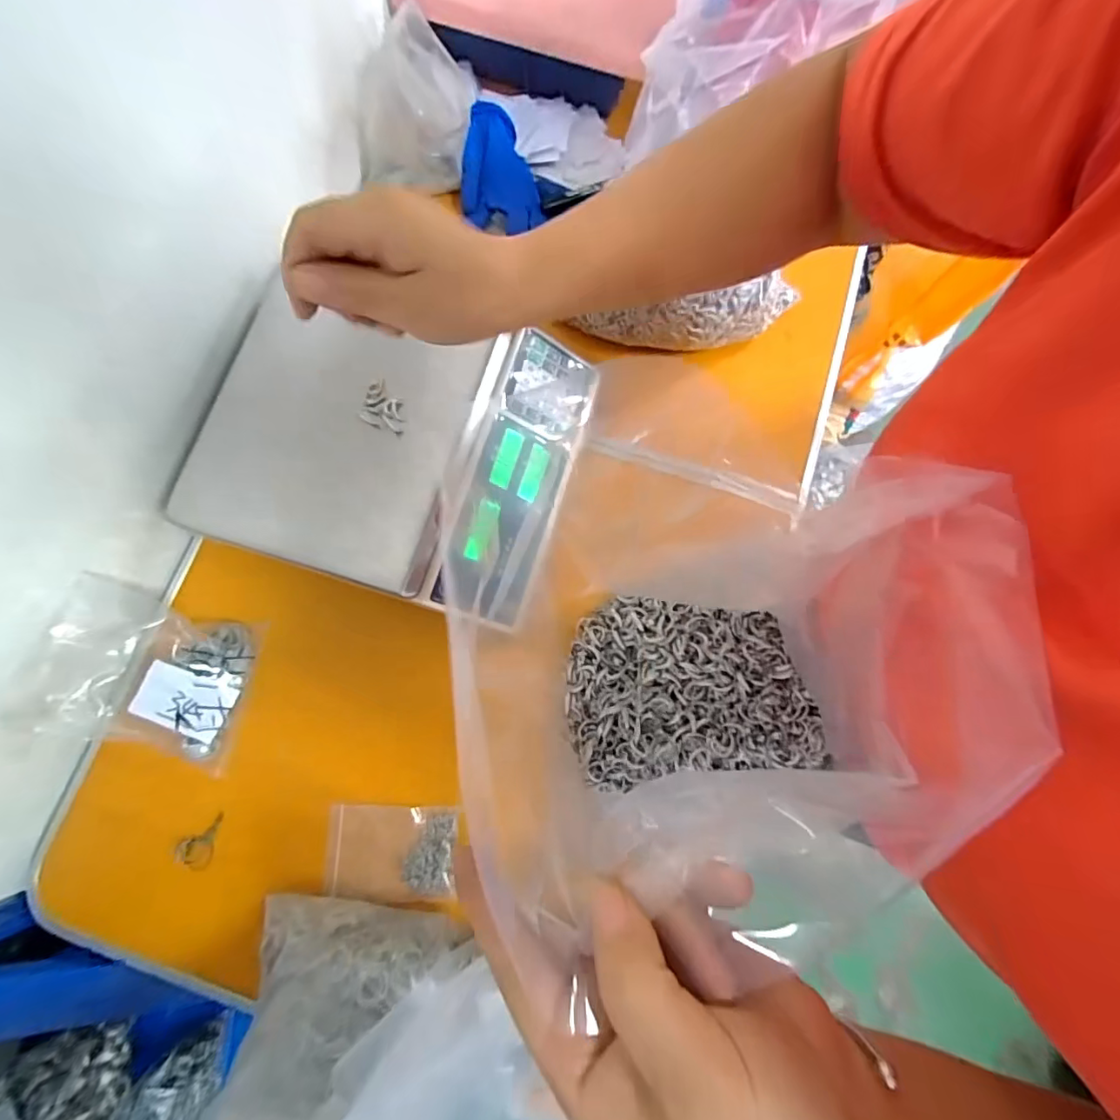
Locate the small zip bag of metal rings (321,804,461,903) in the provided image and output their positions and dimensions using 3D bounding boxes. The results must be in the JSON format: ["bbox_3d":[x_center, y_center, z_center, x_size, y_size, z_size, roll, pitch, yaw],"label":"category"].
[{"bbox_3d":[-0.155,0.267,0.470,0.116,0.016,0.075,2,63,-3],"label":"small zip bag of metal rings"}]

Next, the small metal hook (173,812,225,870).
[{"bbox_3d":[-0.331,0.256,0.468,0.034,0.006,0.048,6,78,2],"label":"small metal hook"}]

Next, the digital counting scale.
[{"bbox_3d":[-0.149,-0.111,0.479,0.307,0.094,0.272,16,79,4],"label":"digital counting scale"}]

